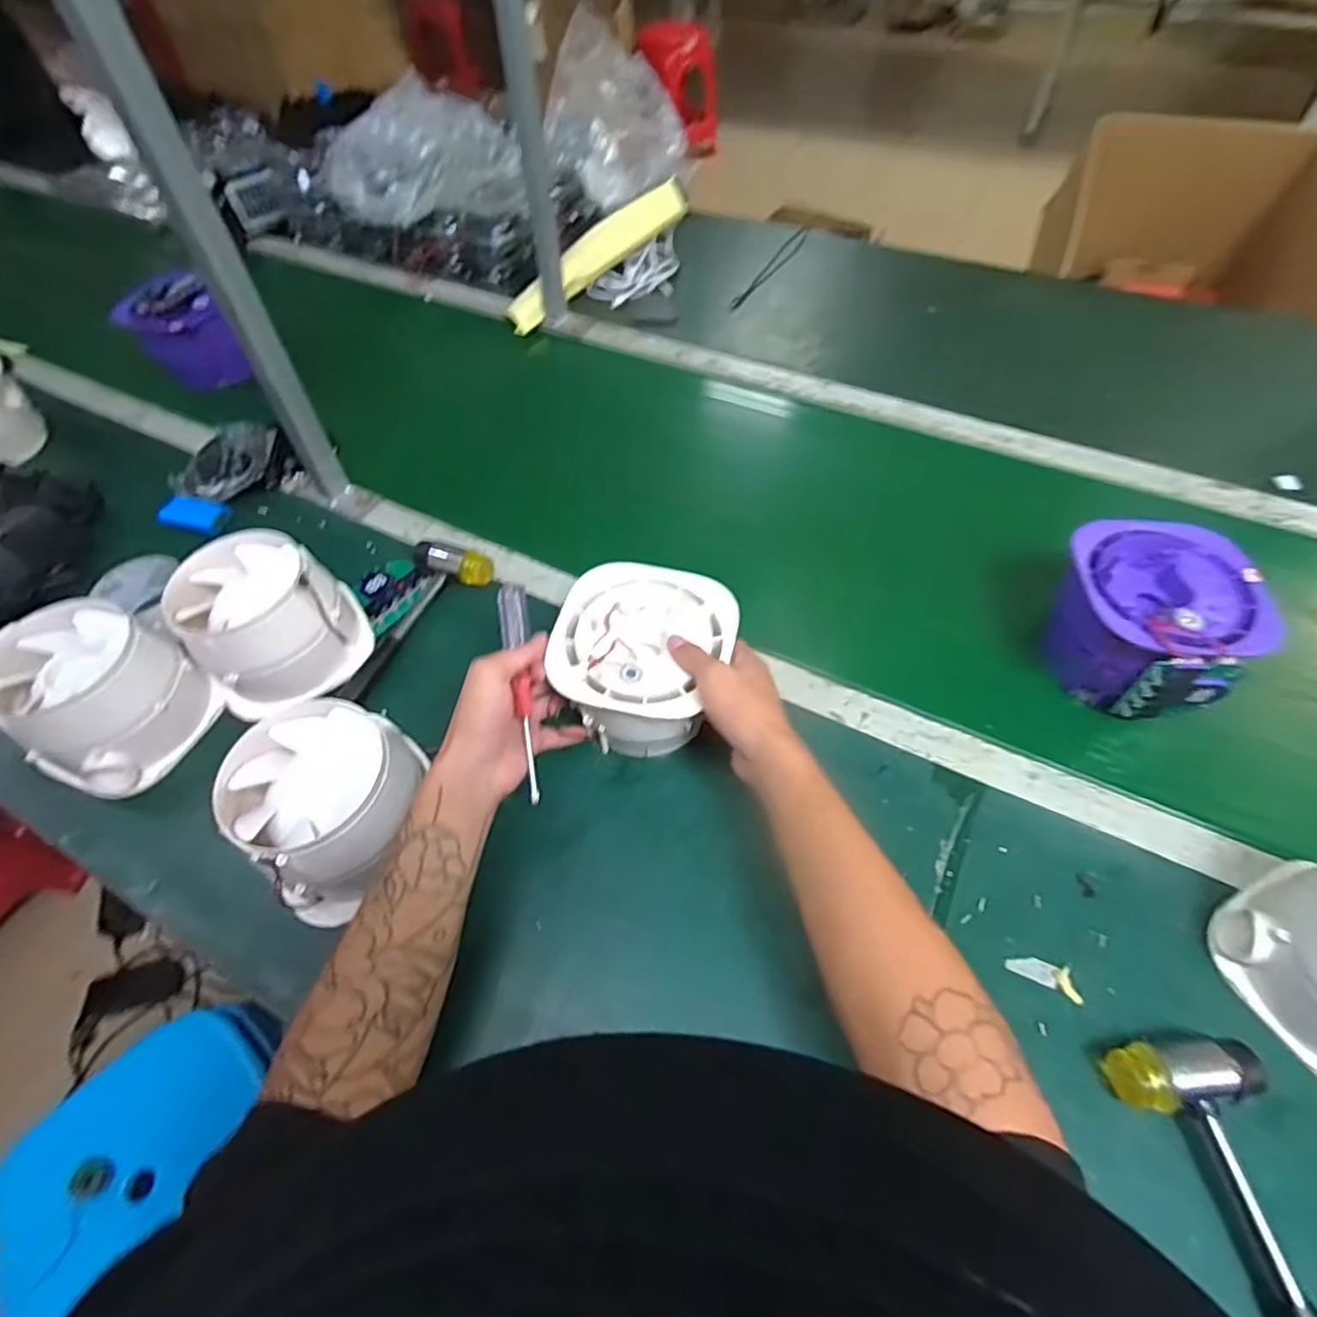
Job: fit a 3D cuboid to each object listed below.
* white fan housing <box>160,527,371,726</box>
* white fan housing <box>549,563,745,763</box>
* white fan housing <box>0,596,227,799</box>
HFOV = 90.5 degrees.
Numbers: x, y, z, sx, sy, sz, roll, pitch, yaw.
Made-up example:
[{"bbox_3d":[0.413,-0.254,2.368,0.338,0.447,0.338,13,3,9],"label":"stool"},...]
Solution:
[{"bbox_3d":[-0.343,-0.036,0.575,0.135,0.094,0.119,-36,61,-21],"label":"white fan housing"},{"bbox_3d":[-0.011,0.005,0.547,0.131,0.099,0.137,16,57,14],"label":"white fan housing"},{"bbox_3d":[-0.483,0.033,0.562,0.128,0.100,0.134,23,59,18],"label":"white fan housing"}]

